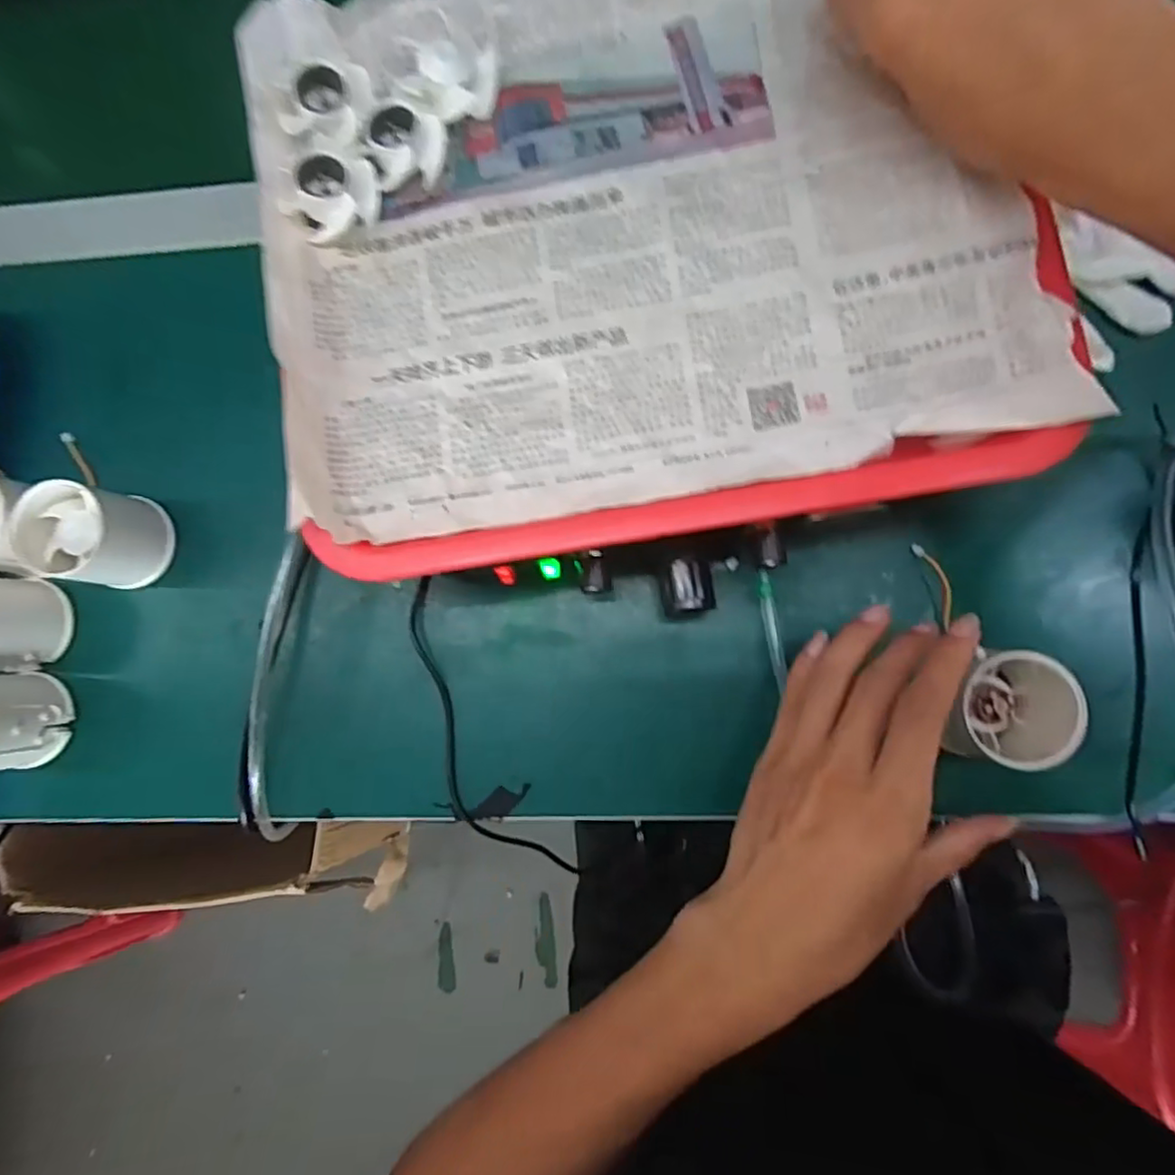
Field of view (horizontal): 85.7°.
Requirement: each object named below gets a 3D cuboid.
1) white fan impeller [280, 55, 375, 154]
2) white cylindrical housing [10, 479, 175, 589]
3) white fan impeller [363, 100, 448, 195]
[{"bbox_3d":[-0.118,-0.219,0.287,0.038,0.013,0.042,28,86,8],"label":"white fan impeller"},{"bbox_3d":[-0.278,-0.029,0.359,0.048,0.055,0.053,10,84,6],"label":"white cylindrical housing"},{"bbox_3d":[-0.083,-0.199,0.290,0.030,0.016,0.032,16,85,7],"label":"white fan impeller"}]

